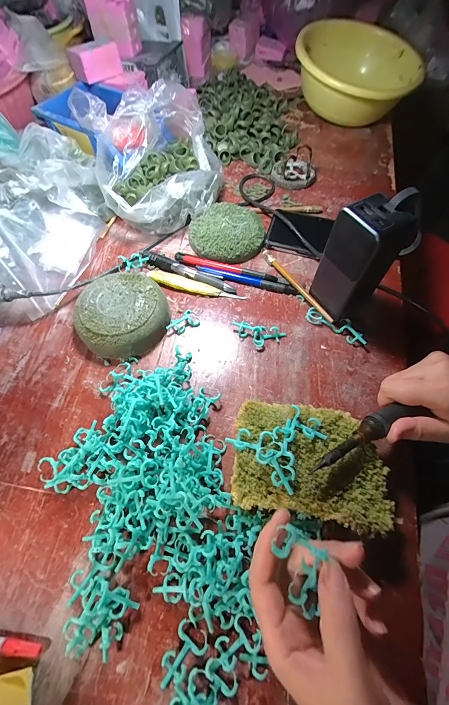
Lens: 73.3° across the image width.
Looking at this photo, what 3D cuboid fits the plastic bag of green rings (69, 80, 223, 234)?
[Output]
[{"bbox_3d":[-0.097,-0.286,0.442,0.182,0.109,0.202,-22,64,-12],"label":"plastic bag of green rings"}]

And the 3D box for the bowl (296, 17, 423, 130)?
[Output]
[{"bbox_3d":[0.256,-0.546,0.598,0.229,0.106,0.258,10,62,5],"label":"bowl"}]

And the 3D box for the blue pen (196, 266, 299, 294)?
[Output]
[{"bbox_3d":[0.029,-0.097,0.400,0.135,0.008,0.013,12,62,6],"label":"blue pen"}]

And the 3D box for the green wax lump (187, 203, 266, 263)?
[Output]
[{"bbox_3d":[0.004,-0.172,0.431,0.098,0.022,0.101,0,62,-1],"label":"green wax lump"}]

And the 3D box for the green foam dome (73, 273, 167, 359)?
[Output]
[{"bbox_3d":[-0.118,-0.046,0.357,0.099,0.036,0.098,0,62,-1],"label":"green foam dome"}]

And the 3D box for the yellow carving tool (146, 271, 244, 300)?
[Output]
[{"bbox_3d":[-0.038,-0.086,0.394,0.129,0.009,0.018,15,63,7],"label":"yellow carving tool"}]

